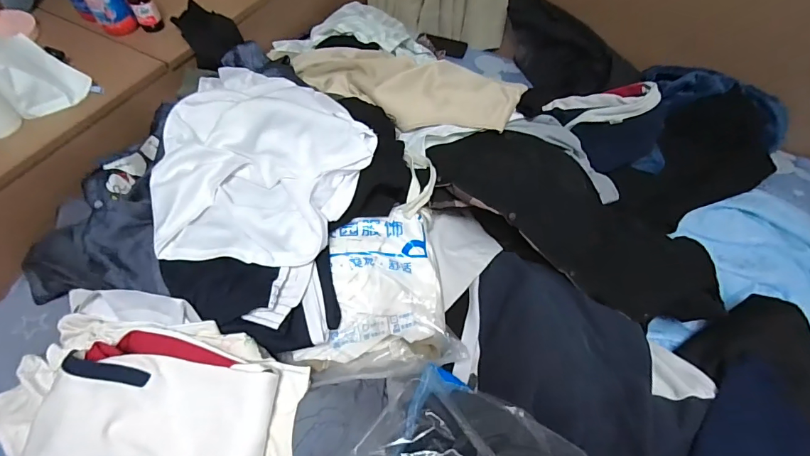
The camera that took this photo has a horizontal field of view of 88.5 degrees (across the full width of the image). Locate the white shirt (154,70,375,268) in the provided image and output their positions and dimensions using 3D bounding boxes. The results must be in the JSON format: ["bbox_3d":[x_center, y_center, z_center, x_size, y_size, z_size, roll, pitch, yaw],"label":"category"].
[{"bbox_3d":[-0.230,-0.132,0.700,0.357,0.091,0.401,8,56,2],"label":"white shirt"}]

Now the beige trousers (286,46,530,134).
[{"bbox_3d":[-0.025,-0.303,0.872,0.512,0.091,0.216,33,60,17],"label":"beige trousers"}]

